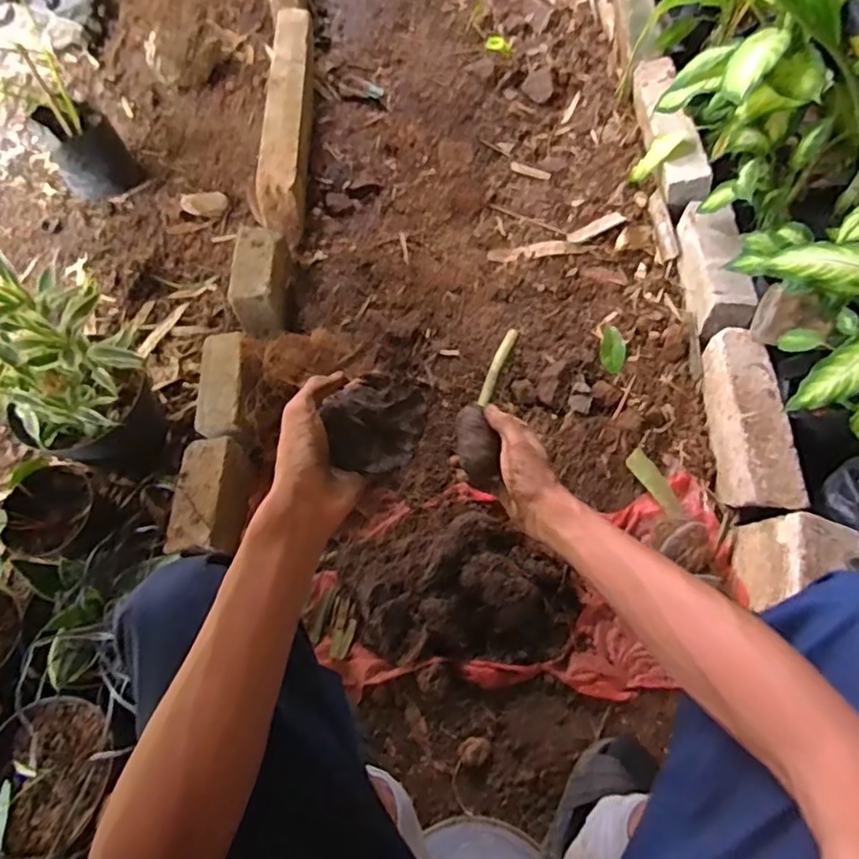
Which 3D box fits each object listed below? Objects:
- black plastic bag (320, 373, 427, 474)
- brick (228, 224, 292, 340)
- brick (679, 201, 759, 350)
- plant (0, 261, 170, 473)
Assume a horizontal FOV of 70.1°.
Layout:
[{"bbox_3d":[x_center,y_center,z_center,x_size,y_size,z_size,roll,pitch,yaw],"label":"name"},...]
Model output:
[{"bbox_3d":[-0.047,-0.006,0.513,0.072,0.041,0.092,19,69,11],"label":"black plastic bag"},{"bbox_3d":[-0.315,-0.274,1.152,0.089,0.103,0.196,1,67,4],"label":"brick"},{"bbox_3d":[0.507,-0.292,1.095,0.075,0.099,0.255,-5,66,1],"label":"brick"},{"bbox_3d":[-0.562,-0.074,0.970,0.190,0.349,0.222,29,71,15],"label":"plant"}]

